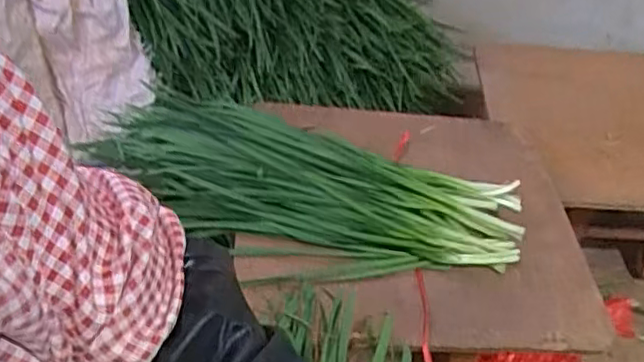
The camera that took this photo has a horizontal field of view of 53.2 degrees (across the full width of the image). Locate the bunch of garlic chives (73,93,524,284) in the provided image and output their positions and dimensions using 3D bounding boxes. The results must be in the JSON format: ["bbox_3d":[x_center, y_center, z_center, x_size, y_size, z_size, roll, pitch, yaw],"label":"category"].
[{"bbox_3d":[-0.035,0.005,0.720,0.503,0.069,0.185,16,45,10],"label":"bunch of garlic chives"}]

